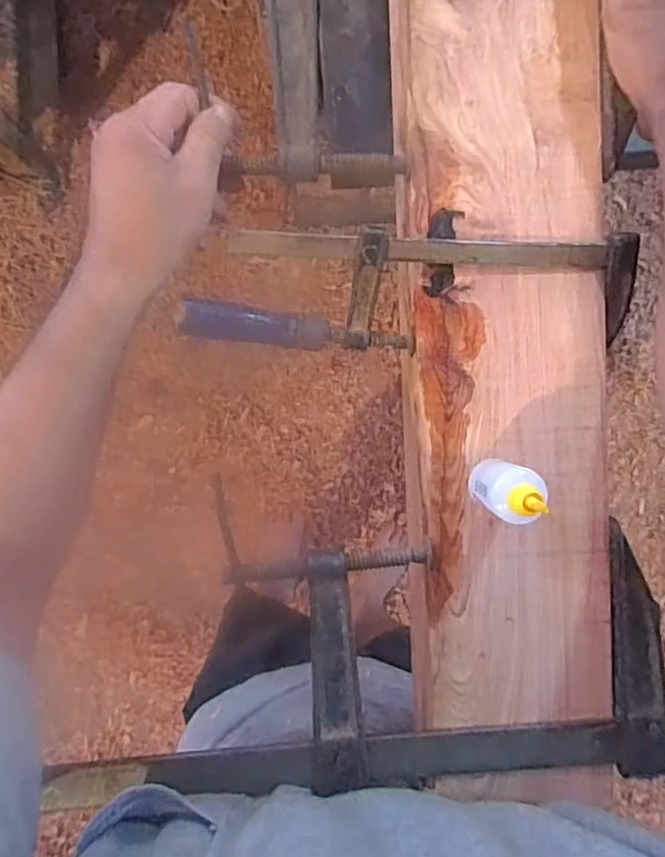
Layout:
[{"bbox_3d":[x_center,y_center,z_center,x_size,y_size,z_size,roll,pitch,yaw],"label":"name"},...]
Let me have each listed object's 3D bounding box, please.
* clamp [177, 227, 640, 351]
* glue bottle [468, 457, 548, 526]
[{"bbox_3d":[0.050,-0.085,0.374,0.280,0.030,0.068,0,92,-2],"label":"clamp"},{"bbox_3d":[0.101,0.036,0.342,0.025,0.071,0.030,25,91,-2],"label":"glue bottle"}]

